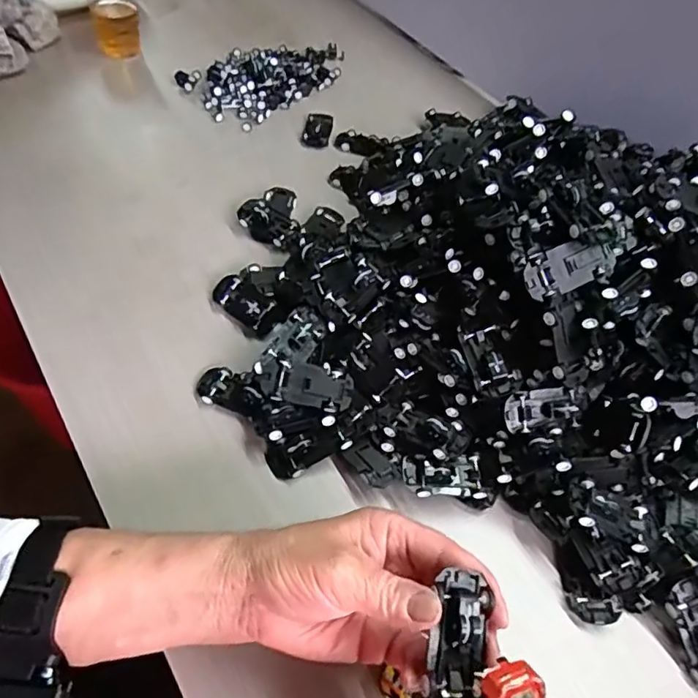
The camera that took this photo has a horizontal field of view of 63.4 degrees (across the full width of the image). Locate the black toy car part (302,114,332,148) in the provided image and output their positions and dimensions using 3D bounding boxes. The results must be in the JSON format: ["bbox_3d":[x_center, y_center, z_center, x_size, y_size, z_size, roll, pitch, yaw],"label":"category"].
[{"bbox_3d":[-0.036,-0.253,0.653,0.031,0.008,0.056,6,53,-3],"label":"black toy car part"}]

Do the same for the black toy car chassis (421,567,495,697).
[{"bbox_3d":[0.052,0.139,0.263,0.026,0.014,0.061,8,77,1],"label":"black toy car chassis"}]

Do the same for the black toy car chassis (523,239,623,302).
[{"bbox_3d":[0.148,-0.055,0.379,0.068,0.012,0.030,-17,97,-8],"label":"black toy car chassis"}]

